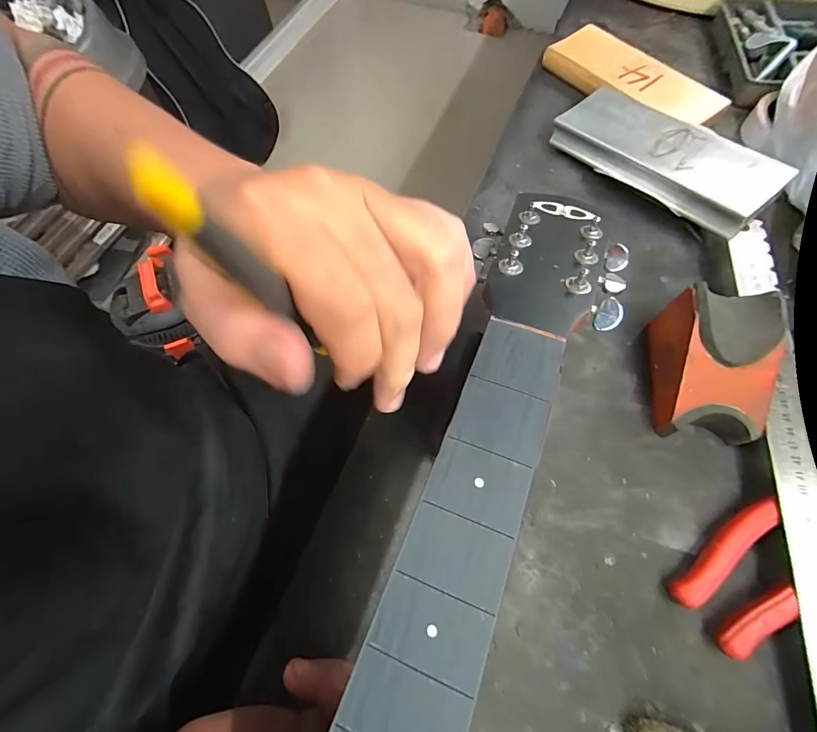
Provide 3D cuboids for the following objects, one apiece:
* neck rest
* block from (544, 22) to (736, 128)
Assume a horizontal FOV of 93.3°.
[{"bbox_3d":[0.226,0.001,0.285,0.074,0.063,0.097,6,67,5],"label":"neck rest"},{"bbox_3d":[0.248,-0.325,0.439,0.073,0.021,0.190,-35,70,-12],"label":"block"}]

